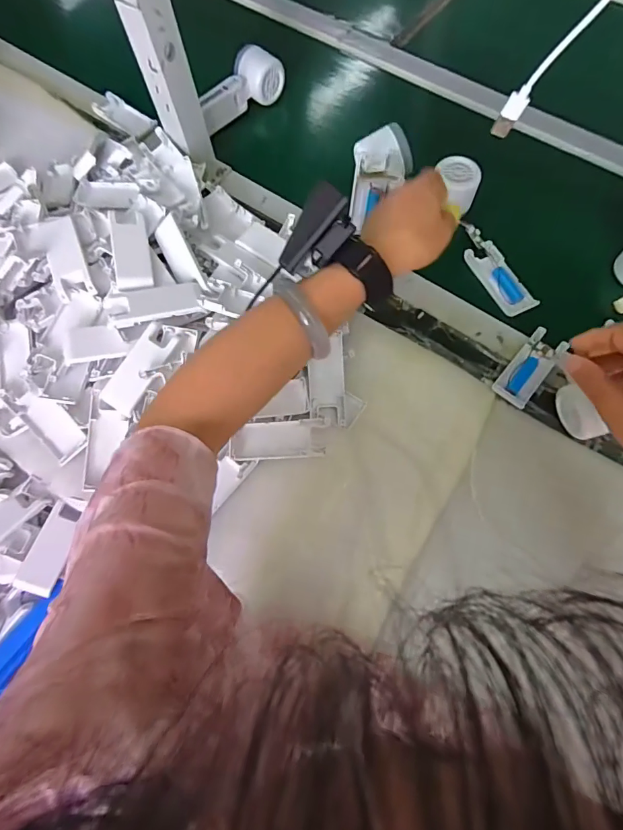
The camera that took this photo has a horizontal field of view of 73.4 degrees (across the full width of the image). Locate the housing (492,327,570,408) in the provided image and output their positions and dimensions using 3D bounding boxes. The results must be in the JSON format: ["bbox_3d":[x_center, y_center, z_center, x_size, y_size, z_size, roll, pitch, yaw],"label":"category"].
[{"bbox_3d":[0.242,-0.054,0.463,0.039,0.013,0.099,35,75,13],"label":"housing"}]

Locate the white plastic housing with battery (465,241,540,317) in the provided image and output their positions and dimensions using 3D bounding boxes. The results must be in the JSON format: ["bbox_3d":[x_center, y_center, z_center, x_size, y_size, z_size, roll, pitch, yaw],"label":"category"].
[{"bbox_3d":[0.232,-0.167,0.514,0.037,0.011,0.104,-24,72,-6],"label":"white plastic housing with battery"}]

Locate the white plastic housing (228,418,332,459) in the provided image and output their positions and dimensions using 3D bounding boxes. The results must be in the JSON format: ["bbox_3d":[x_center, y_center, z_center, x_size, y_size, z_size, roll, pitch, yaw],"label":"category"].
[{"bbox_3d":[-0.032,0.026,0.430,0.099,0.015,0.037,-4,71,1],"label":"white plastic housing"}]

